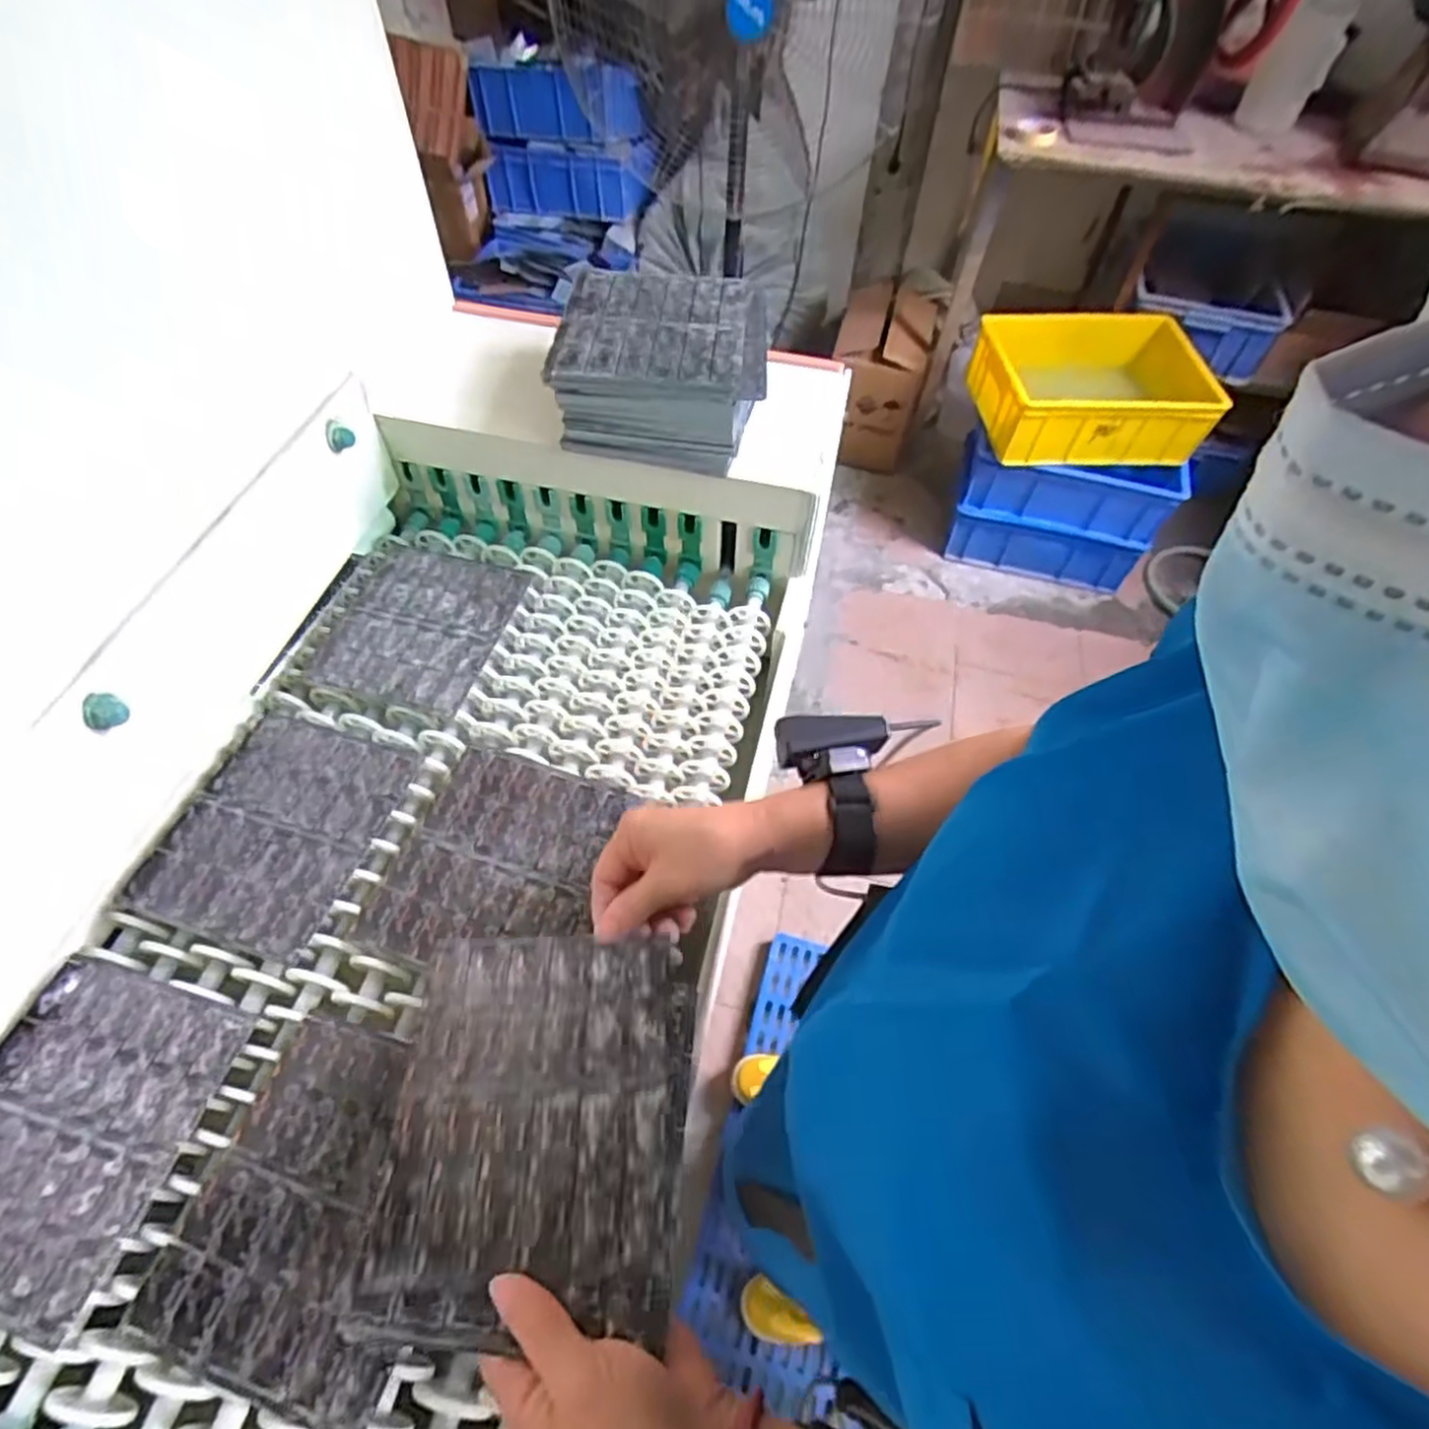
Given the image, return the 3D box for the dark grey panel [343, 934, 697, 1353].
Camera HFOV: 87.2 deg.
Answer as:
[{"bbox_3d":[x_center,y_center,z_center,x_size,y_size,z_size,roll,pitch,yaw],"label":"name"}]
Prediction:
[{"bbox_3d":[-0.091,0.209,0.398,0.151,0.010,0.186,0,50,0],"label":"dark grey panel"}]

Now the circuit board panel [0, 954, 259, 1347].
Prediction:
[{"bbox_3d":[-0.388,0.246,0.451,0.141,0.010,0.174,14,58,9],"label":"circuit board panel"}]

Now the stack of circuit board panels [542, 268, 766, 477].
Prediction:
[{"bbox_3d":[-0.045,-0.317,0.688,0.176,0.093,0.169,5,57,3],"label":"stack of circuit board panels"}]

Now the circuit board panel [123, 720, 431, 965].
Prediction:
[{"bbox_3d":[-0.330,0.082,0.566,0.149,0.006,0.178,14,58,8],"label":"circuit board panel"}]

